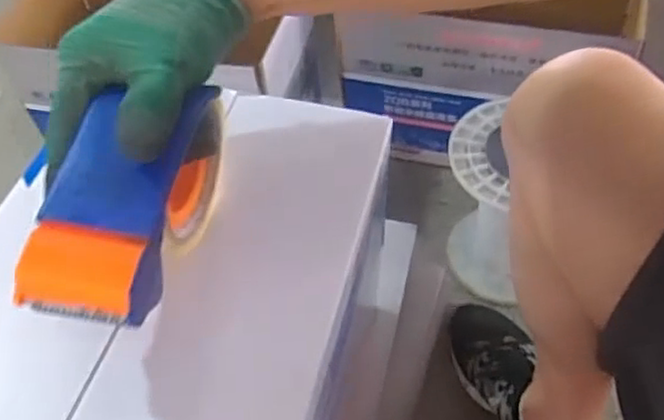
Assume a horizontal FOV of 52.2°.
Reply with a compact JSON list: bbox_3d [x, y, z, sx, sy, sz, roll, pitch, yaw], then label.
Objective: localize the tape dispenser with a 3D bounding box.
[{"bbox_3d":[-0.103,0.005,0.362,0.062,0.088,0.132,5,54,8],"label":"tape dispenser"}]

